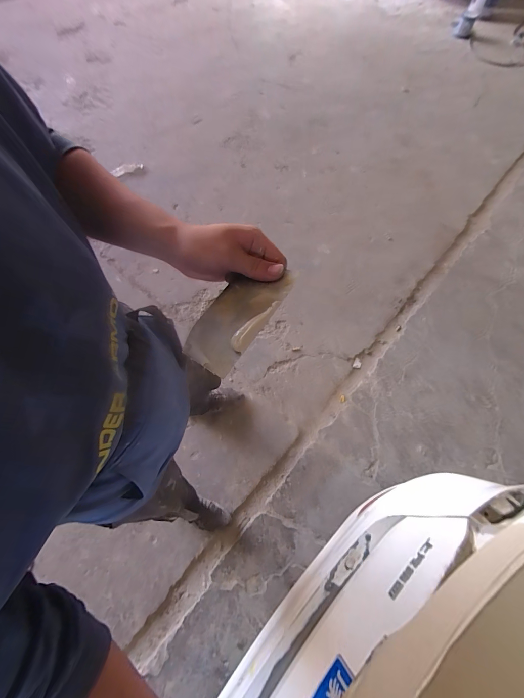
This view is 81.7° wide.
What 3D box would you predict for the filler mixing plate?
[{"bbox_3d":[-0.029,-0.037,0.327,0.075,0.007,0.130,25,72,32],"label":"filler mixing plate"}]

